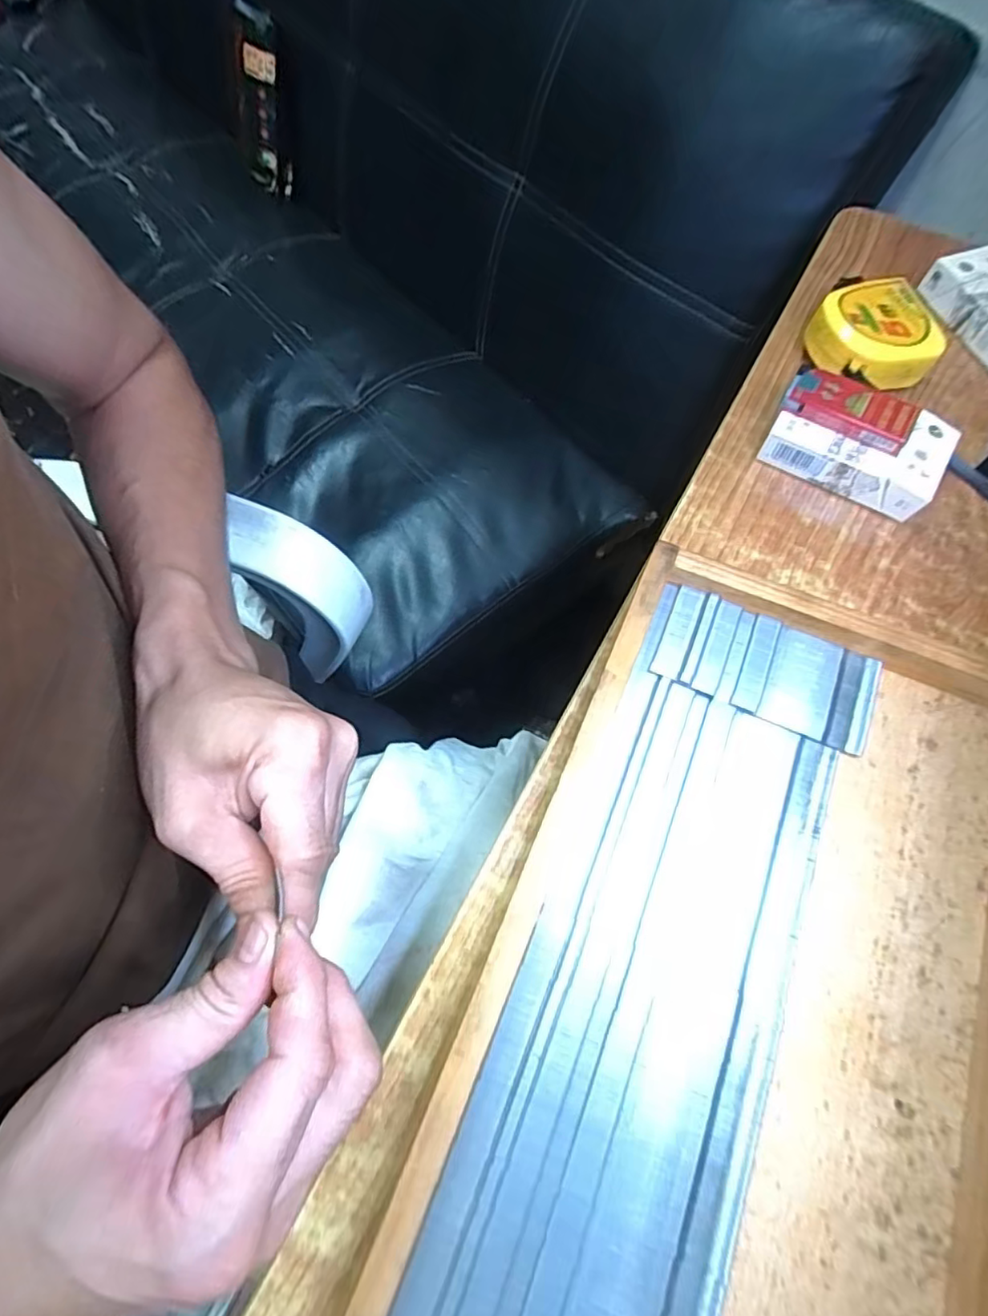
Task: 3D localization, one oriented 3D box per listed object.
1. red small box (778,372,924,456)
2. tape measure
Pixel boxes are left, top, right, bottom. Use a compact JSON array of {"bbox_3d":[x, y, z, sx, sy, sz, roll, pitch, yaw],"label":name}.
[{"bbox_3d":[0.195,-0.137,0.329,0.065,0.014,0.027,30,70,13],"label":"red small box"},{"bbox_3d":[0.226,-0.194,0.367,0.065,0.033,0.064,-9,66,-3],"label":"tape measure"}]

